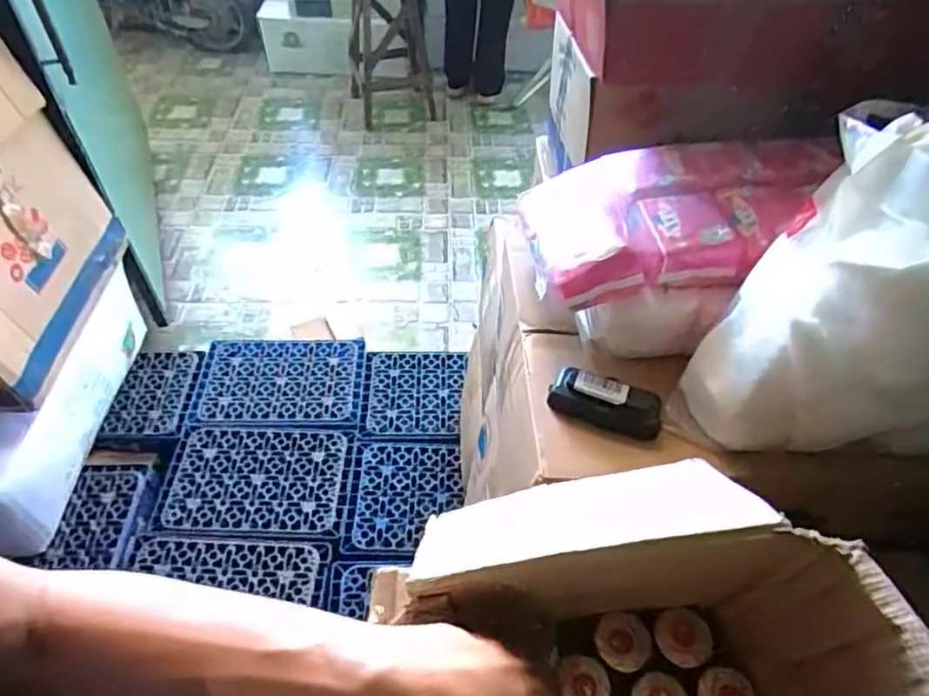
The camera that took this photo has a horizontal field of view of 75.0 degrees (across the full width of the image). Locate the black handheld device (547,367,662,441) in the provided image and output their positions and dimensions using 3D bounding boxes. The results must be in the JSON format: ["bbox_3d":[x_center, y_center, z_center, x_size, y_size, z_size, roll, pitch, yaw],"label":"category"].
[{"bbox_3d":[0.140,0.054,0.597,0.110,0.035,0.043,19,51,13],"label":"black handheld device"}]

